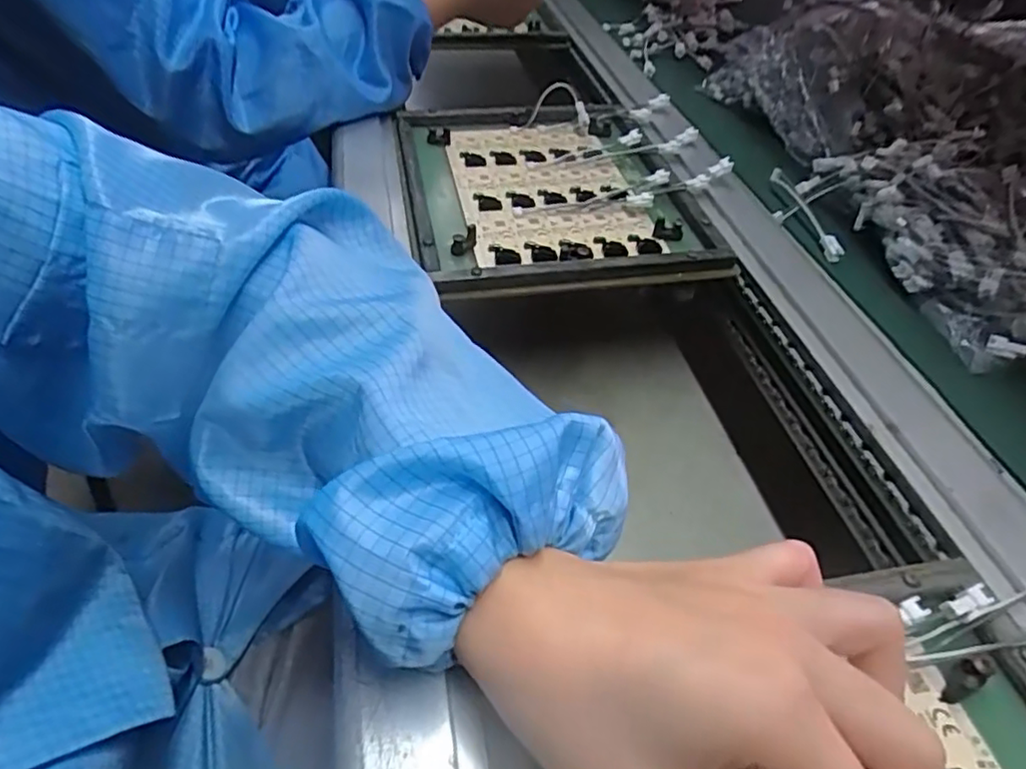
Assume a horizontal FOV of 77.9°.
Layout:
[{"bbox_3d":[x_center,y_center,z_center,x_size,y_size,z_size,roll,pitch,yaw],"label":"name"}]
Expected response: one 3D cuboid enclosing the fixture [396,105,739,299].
[{"bbox_3d":[0.020,-0.156,0.487,0.198,0.018,0.251,-8,47,-11],"label":"fixture"}]

